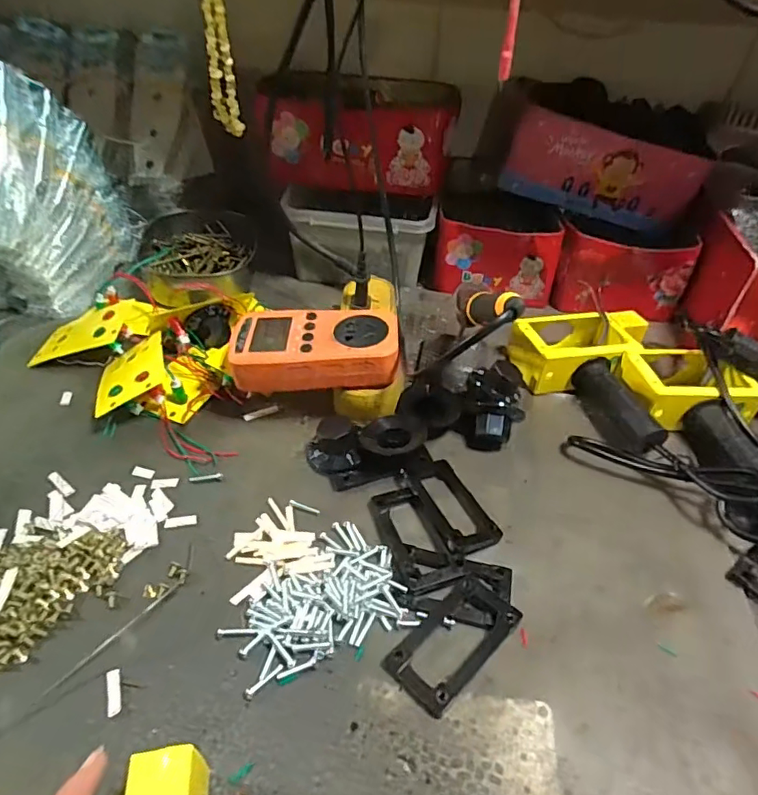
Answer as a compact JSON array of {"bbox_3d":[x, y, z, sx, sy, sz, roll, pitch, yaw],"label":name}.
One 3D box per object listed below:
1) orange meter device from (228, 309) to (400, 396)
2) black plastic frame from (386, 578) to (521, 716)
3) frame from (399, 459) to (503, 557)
[{"bbox_3d":[-0.049,-0.041,0.420,0.125,0.029,0.069,0,42,-4],"label":"orange meter device"},{"bbox_3d":[0.043,0.136,0.304,0.079,0.012,0.041,-32,53,-33],"label":"black plastic frame"},{"bbox_3d":[0.049,0.074,0.376,0.043,0.010,0.076,-14,44,-26],"label":"frame"}]

